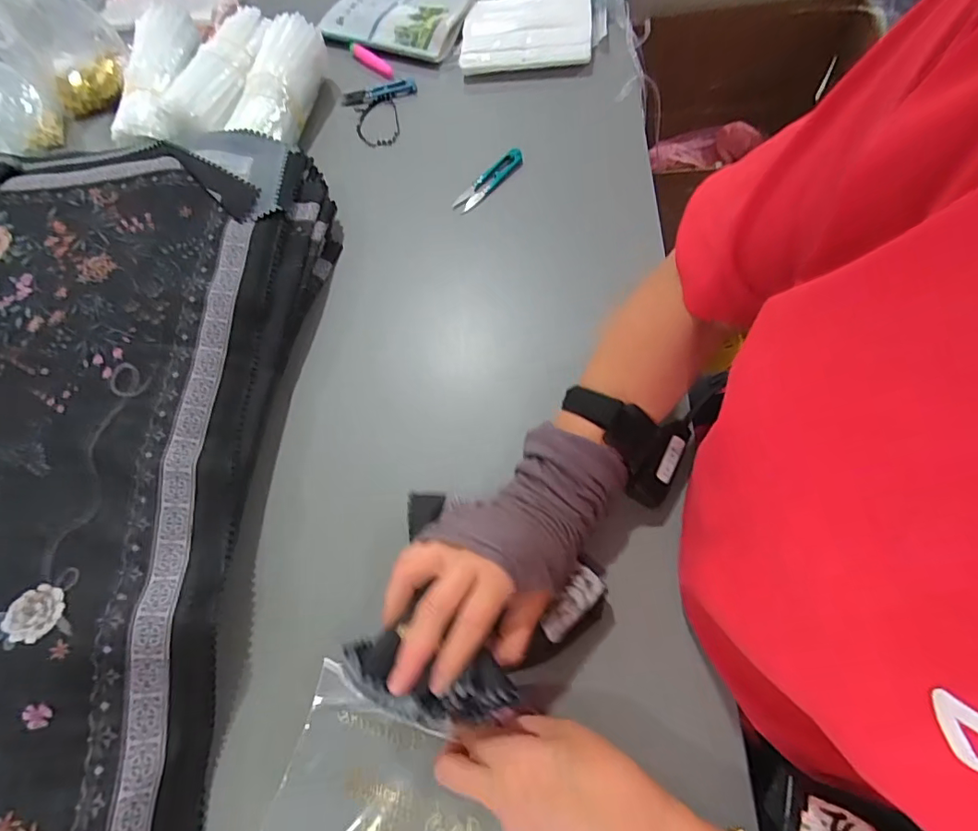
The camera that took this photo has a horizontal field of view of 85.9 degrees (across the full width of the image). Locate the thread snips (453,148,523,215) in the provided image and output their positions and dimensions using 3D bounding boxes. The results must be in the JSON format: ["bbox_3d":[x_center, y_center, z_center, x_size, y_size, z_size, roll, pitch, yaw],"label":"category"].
[{"bbox_3d":[0.000,-0.276,0.621,0.102,0.019,0.018,-44,73,-5],"label":"thread snips"}]

